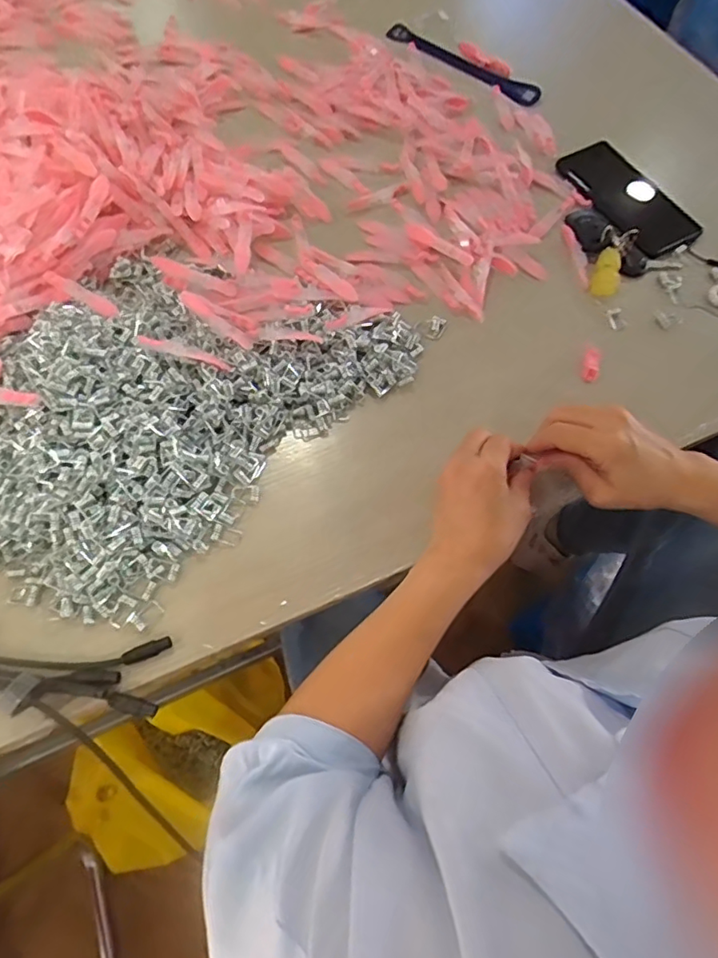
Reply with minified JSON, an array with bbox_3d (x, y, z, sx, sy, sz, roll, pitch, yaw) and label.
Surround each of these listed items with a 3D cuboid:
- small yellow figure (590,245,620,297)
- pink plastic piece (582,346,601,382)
[{"bbox_3d":[0.243,-0.201,0.536,0.027,0.016,0.053,16,65,5],"label":"small yellow figure"},{"bbox_3d":[0.208,-0.103,0.493,0.013,0.008,0.033,10,79,2],"label":"pink plastic piece"}]

